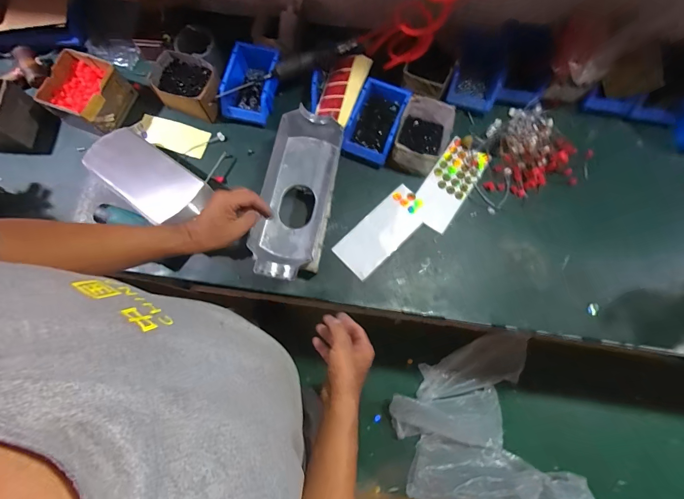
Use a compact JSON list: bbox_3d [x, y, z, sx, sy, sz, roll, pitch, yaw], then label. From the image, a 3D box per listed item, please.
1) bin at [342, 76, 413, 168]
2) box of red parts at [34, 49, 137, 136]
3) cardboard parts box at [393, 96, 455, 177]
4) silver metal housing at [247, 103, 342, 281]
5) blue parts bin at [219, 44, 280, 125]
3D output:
[{"bbox_3d":[0.082,-0.310,0.803,0.115,0.071,0.194,21,77,5],"label":"bin"},{"bbox_3d":[-0.624,-0.381,0.813,0.158,0.089,0.152,21,77,5],"label":"box of red parts"},{"bbox_3d":[0.194,-0.268,0.790,0.115,0.096,0.165,20,77,5],"label":"cardboard parts box"},{"bbox_3d":[-0.099,-0.122,0.722,0.146,0.067,0.365,10,77,2],"label":"silver metal housing"},{"bbox_3d":[-0.222,-0.409,0.819,0.123,0.080,0.171,12,77,3],"label":"blue parts bin"}]

